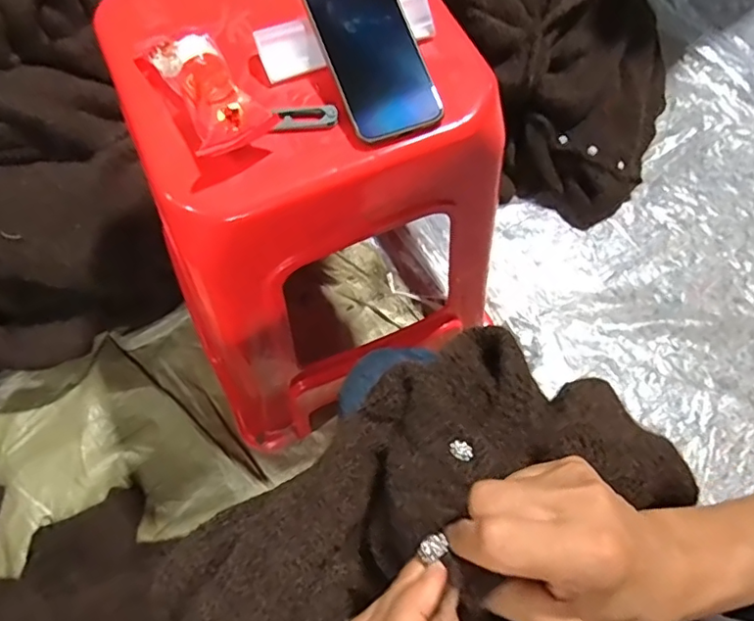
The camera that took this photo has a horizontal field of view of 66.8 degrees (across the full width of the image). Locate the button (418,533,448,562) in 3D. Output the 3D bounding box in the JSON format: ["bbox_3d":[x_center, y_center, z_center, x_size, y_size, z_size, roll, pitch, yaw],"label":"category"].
[{"bbox_3d":[0.027,0.110,0.267,0.012,0.008,0.010,-33,69,-13],"label":"button"}]

